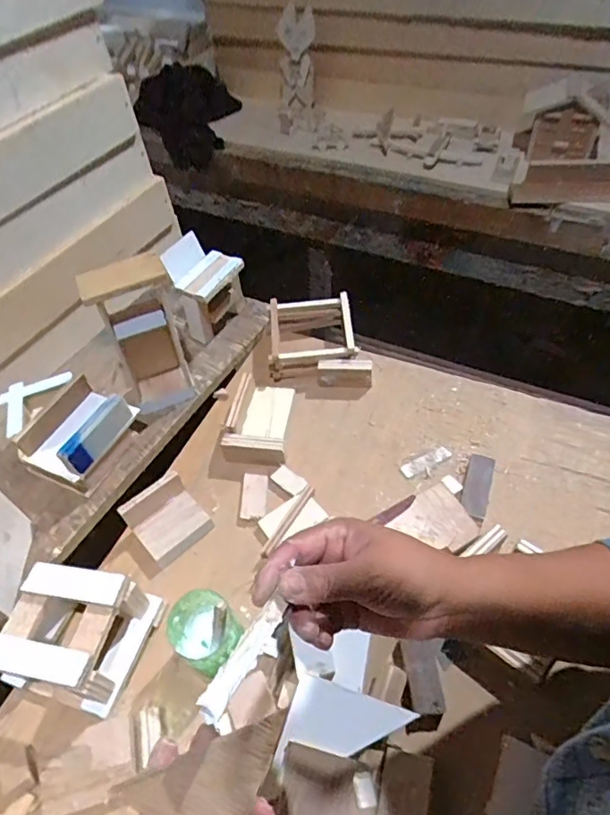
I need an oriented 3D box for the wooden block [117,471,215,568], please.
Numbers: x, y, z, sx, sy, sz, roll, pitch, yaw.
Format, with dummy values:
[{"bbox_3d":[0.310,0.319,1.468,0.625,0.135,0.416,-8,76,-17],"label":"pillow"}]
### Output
[{"bbox_3d":[-0.147,0.121,0.562,0.073,0.059,0.064,-36,58,-23],"label":"wooden block"}]

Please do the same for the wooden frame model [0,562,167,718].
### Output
[{"bbox_3d":[-0.205,0.200,0.470,0.103,0.076,0.108,10,52,11],"label":"wooden frame model"}]

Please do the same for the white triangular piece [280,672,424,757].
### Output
[{"bbox_3d":[0.035,0.258,0.425,0.094,0.004,0.049,15,63,11],"label":"white triangular piece"}]

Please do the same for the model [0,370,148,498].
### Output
[{"bbox_3d":[-0.283,0.022,0.610,0.146,0.078,0.113,17,54,16],"label":"model"}]

